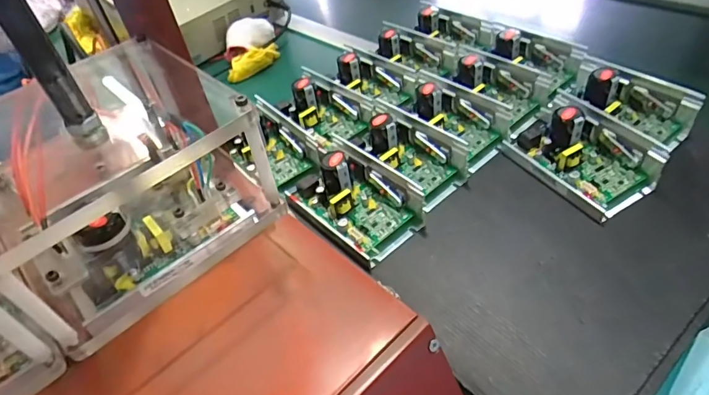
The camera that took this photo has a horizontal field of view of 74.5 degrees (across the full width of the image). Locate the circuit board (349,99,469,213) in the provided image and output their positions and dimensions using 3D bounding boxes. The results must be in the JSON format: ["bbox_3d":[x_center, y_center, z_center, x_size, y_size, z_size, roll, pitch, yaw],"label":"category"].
[{"bbox_3d":[0.051,-0.049,0.496,0.071,0.055,0.124,-36,52,-25],"label":"circuit board"}]

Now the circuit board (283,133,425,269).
[{"bbox_3d":[-0.004,-0.004,0.459,0.082,0.054,0.128,-37,52,-26],"label":"circuit board"}]

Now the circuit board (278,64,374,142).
[{"bbox_3d":[-0.038,-0.111,0.565,0.074,0.041,0.115,-38,52,-26],"label":"circuit board"}]

